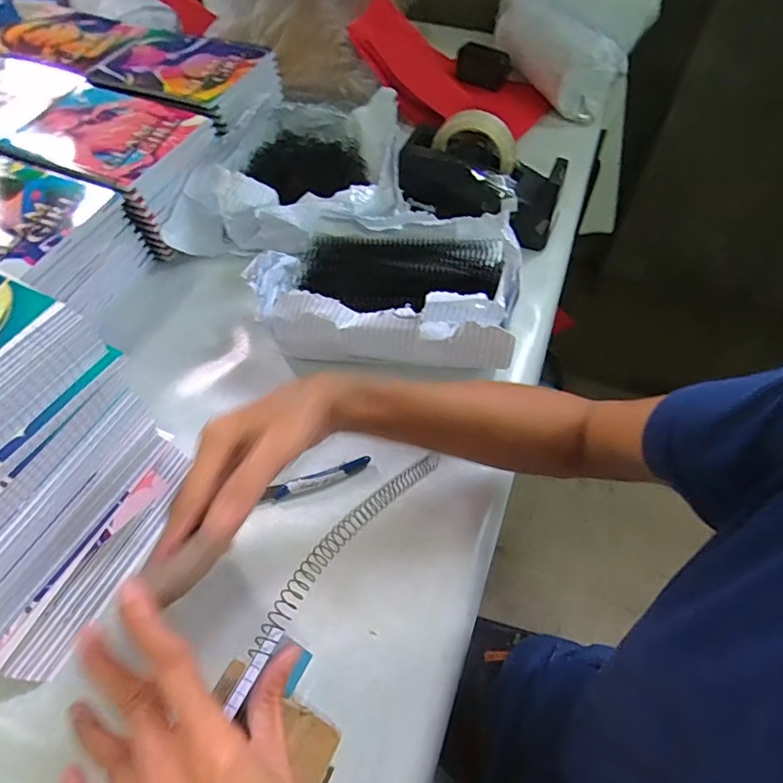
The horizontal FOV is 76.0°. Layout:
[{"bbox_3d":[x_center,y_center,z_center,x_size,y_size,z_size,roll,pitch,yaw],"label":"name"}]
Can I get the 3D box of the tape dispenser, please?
[{"bbox_3d":[0.110,-0.266,0.610,0.194,0.108,0.073,20,58,14],"label":"tape dispenser"}]

